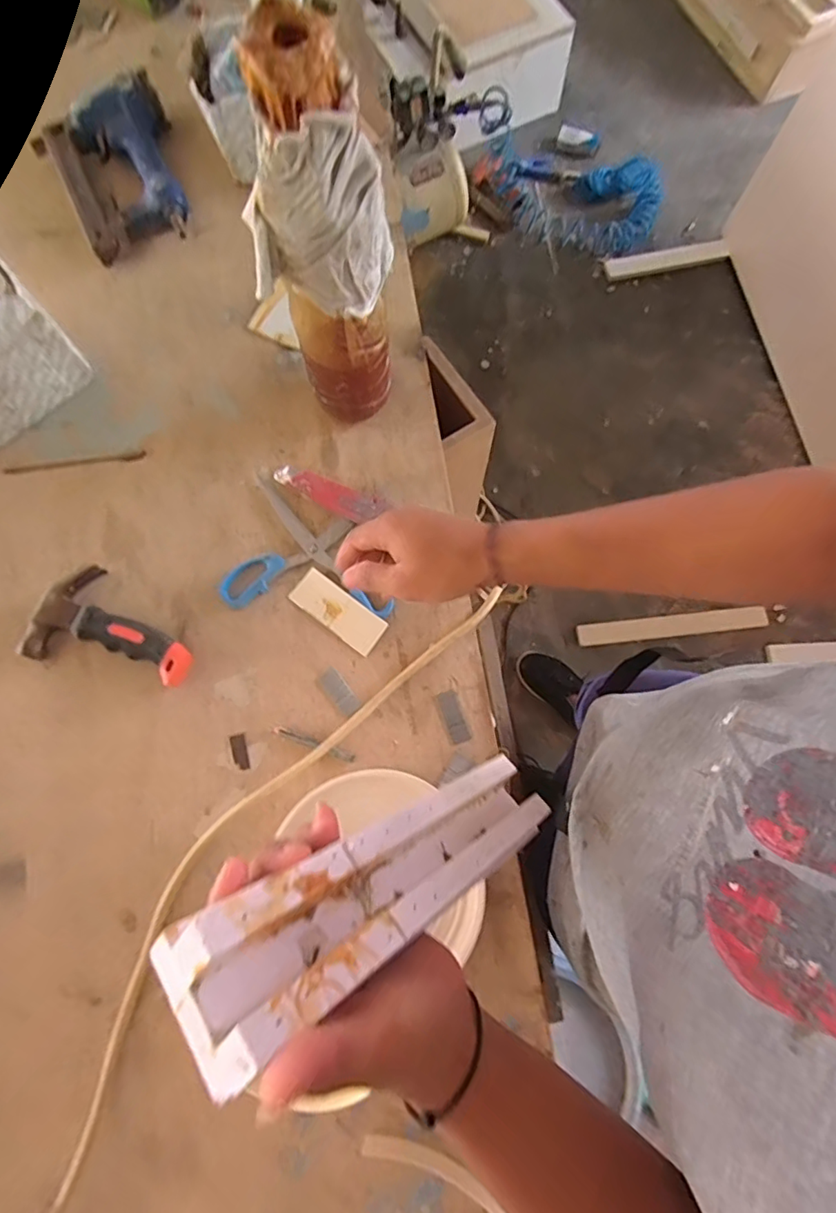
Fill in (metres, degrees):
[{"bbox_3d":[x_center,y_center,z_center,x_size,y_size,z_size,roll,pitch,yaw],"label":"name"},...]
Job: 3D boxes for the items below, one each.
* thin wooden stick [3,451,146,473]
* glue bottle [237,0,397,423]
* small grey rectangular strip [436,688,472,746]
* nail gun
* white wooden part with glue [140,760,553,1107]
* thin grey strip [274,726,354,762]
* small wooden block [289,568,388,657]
[{"bbox_3d":[-0.371,-0.156,0.593,0.151,0.004,0.009,-6,76,-1],"label":"thin wooden stick"},{"bbox_3d":[-0.066,-0.269,0.456,0.074,0.319,0.104,20,77,6],"label":"glue bottle"},{"bbox_3d":[0.034,0.105,0.521,0.019,0.004,0.050,-20,76,-4],"label":"small grey rectangular strip"},{"bbox_3d":[-0.359,-0.526,0.663,0.159,0.056,0.206,-24,77,-5],"label":"nail gun"},{"bbox_3d":[-0.003,0.138,0.302,0.044,0.268,0.051,-30,74,31],"label":"white wooden part with glue"},{"bbox_3d":[-0.098,0.129,0.516,0.079,0.006,0.008,19,77,6],"label":"thin grey strip"},{"bbox_3d":[-0.079,0.004,0.544,0.098,0.010,0.038,36,79,9],"label":"small wooden block"}]

